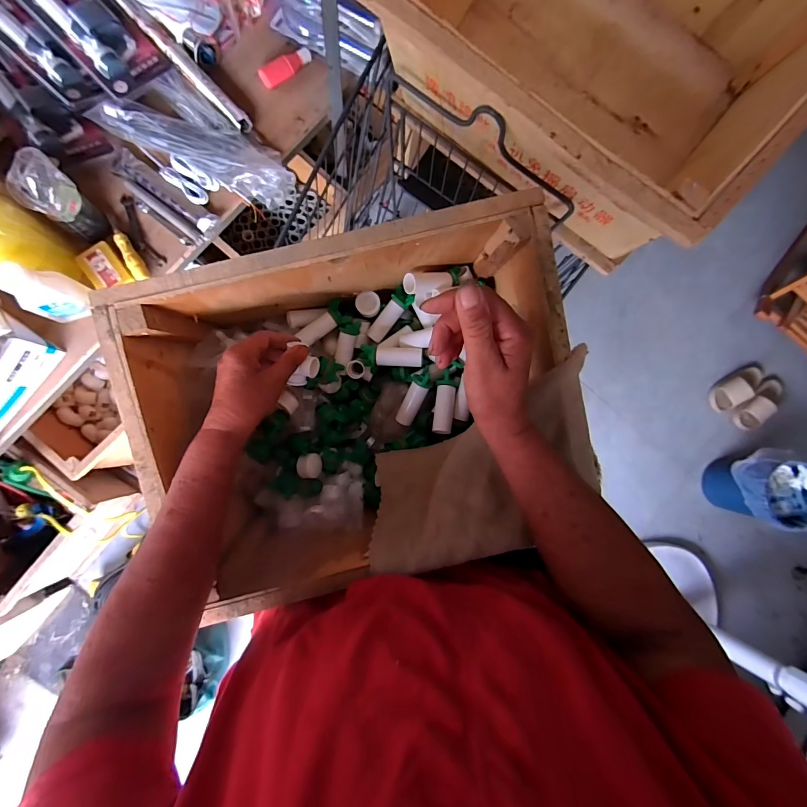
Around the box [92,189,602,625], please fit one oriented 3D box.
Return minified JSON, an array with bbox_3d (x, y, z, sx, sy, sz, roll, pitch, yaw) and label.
[{"bbox_3d":[-0.045,0.010,0.408,0.385,0.197,0.302,-13,88,-7],"label":"box"}]

